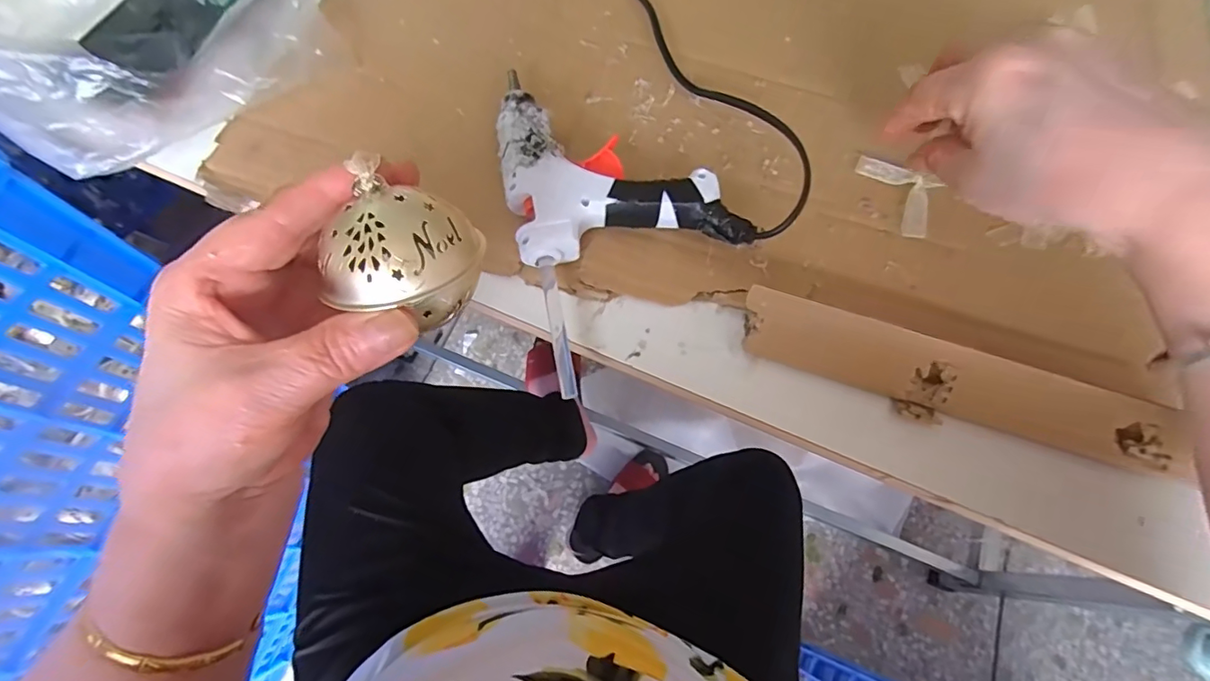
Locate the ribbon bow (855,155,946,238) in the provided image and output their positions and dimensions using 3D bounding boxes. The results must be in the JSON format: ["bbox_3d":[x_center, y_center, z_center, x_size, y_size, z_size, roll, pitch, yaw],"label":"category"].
[{"bbox_3d":[0.169,-0.085,0.299,0.028,0.008,0.057,-21,71,-9],"label":"ribbon bow"}]

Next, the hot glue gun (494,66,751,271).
[{"bbox_3d":[0.006,-0.092,0.288,0.120,0.026,0.104,-7,69,-4],"label":"hot glue gun"}]

